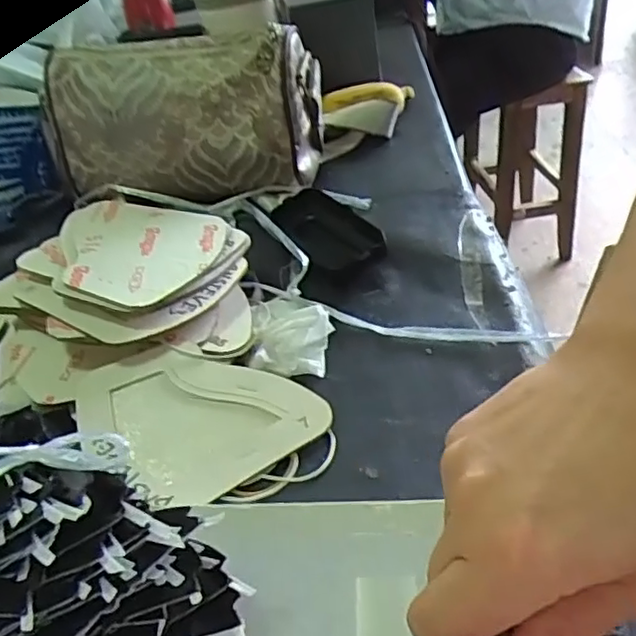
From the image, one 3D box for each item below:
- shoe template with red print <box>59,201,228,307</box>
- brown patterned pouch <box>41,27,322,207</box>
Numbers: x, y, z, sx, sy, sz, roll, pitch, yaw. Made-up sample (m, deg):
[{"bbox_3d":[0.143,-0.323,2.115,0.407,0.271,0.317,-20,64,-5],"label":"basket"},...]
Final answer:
[{"bbox_3d":[-0.137,-0.052,0.460,0.140,0.009,0.111,13,40,27],"label":"shoe template with red print"},{"bbox_3d":[-0.119,-0.183,0.581,0.223,0.122,0.096,3,37,16],"label":"brown patterned pouch"}]

